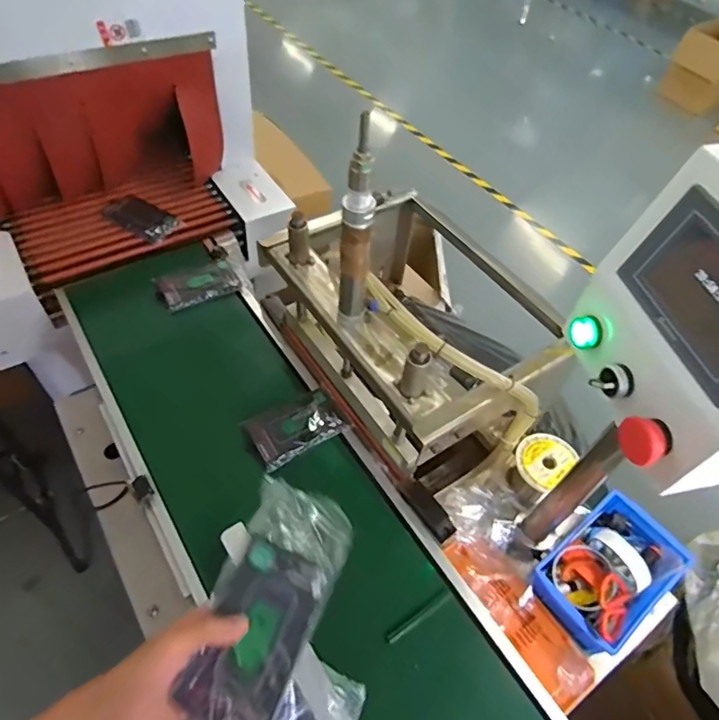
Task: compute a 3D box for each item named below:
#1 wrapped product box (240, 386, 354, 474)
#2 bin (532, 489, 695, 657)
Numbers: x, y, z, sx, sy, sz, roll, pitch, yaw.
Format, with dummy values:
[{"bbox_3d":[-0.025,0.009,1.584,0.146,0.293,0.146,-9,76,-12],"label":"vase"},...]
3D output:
[{"bbox_3d":[-0.096,0.101,0.789,0.146,0.019,0.091,-27,60,-23],"label":"wrapped product box"},{"bbox_3d":[0.363,0.298,0.735,0.218,0.077,0.139,-31,61,-25],"label":"bin"}]

